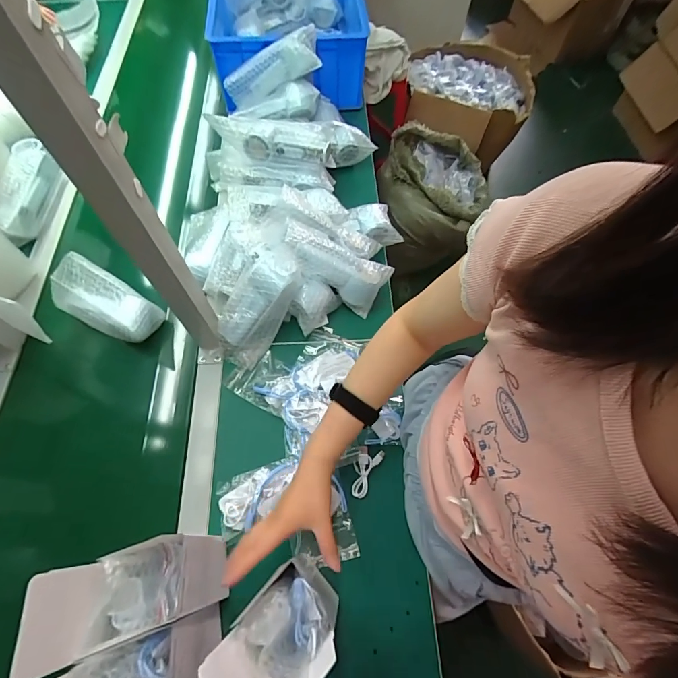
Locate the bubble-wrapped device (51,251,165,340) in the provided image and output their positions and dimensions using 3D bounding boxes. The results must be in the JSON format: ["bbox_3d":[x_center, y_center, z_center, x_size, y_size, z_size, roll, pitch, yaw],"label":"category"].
[{"bbox_3d":[-0.404,-0.065,0.644,0.206,0.052,0.087,29,67,12],"label":"bubble-wrapped device"}]

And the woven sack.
[{"bbox_3d":[0.323,-0.494,1.432,0.349,0.419,0.340,1,64,0],"label":"woven sack"}]

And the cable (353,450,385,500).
[{"bbox_3d":[0.038,0.194,0.556,0.033,0.013,0.074,27,67,11],"label":"cable"}]

